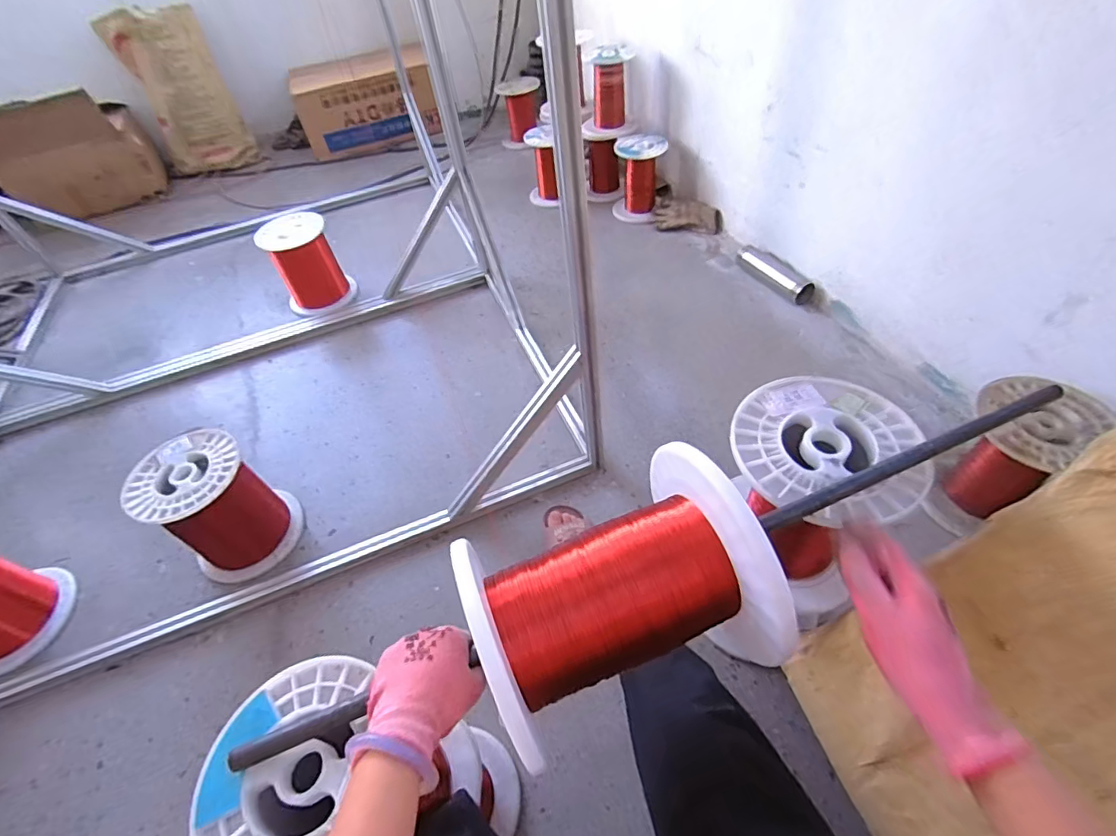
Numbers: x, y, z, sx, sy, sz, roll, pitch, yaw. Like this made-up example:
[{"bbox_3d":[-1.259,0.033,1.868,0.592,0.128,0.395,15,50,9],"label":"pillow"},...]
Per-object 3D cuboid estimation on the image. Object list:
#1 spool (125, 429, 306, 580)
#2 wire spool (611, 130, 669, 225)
[{"bbox_3d":[-0.660,0.176,1.006,0.212,0.233,0.199,-3,50,4],"label":"spool"},{"bbox_3d":[0.273,-0.804,1.720,0.168,0.219,0.191,1,50,8],"label":"wire spool"}]

